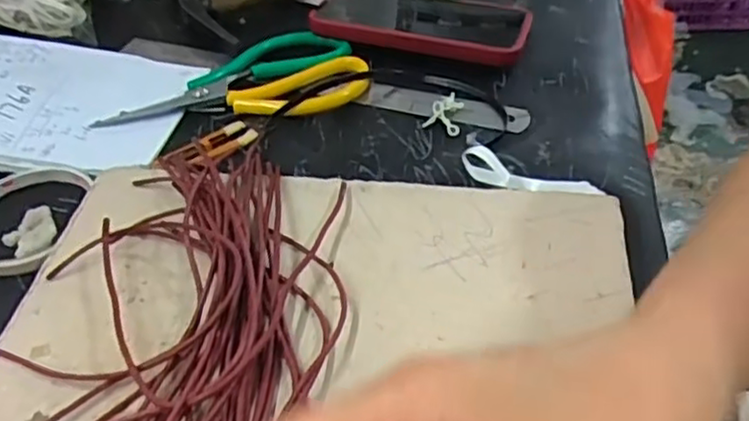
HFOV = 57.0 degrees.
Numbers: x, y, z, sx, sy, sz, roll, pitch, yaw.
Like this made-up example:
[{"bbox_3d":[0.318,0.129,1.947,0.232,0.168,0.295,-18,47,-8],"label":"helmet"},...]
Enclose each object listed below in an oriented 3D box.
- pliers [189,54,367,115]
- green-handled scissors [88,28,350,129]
[{"bbox_3d":[-0.065,-0.086,0.490,0.126,0.015,0.050,-11,45,-11],"label":"pliers"},{"bbox_3d":[-0.109,-0.101,0.502,0.184,0.016,0.041,-19,47,-18],"label":"green-handled scissors"}]

